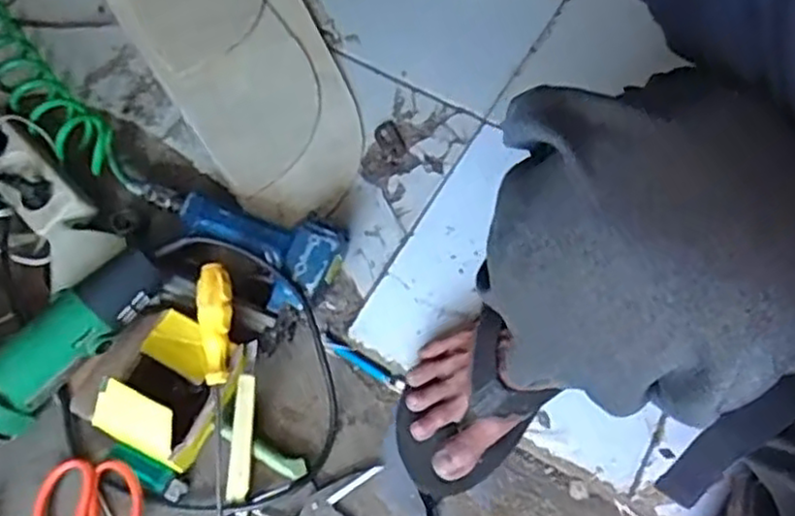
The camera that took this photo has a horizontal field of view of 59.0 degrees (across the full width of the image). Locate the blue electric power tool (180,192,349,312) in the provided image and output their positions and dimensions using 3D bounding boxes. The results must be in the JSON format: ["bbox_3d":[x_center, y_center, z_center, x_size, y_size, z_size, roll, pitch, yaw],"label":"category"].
[{"bbox_3d":[-0.144,-0.019,0.714,0.176,0.049,0.096,30,68,13],"label":"blue electric power tool"}]

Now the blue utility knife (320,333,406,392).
[{"bbox_3d":[-0.037,0.102,0.688,0.099,0.008,0.016,29,68,13],"label":"blue utility knife"}]

